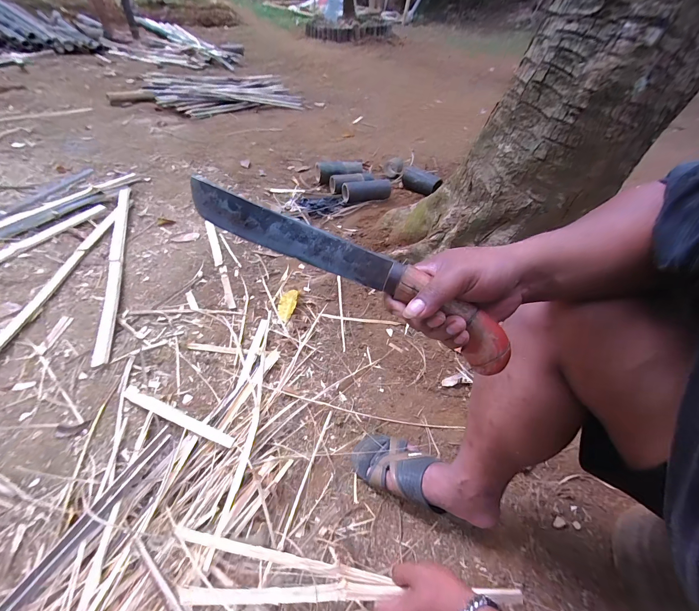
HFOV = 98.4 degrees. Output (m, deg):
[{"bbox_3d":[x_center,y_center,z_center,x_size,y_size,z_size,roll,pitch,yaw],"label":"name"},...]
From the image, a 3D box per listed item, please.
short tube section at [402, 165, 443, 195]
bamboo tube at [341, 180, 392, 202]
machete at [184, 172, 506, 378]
[{"bbox_3d":[0.386,-0.678,1.658,0.233,0.109,0.094,32,51,21],"label":"short tube section"},{"bbox_3d":[0.095,-0.602,1.577,0.287,0.074,0.102,-14,50,-19],"label":"bamboo tube"},{"bbox_3d":[-0.001,-0.036,0.295,0.336,0.046,0.029,27,49,5],"label":"machete"}]

